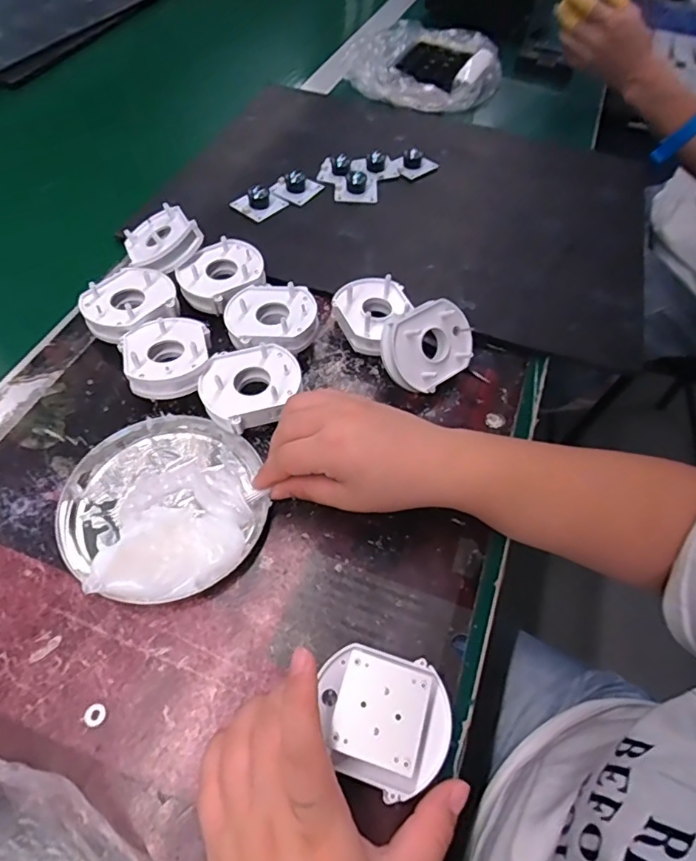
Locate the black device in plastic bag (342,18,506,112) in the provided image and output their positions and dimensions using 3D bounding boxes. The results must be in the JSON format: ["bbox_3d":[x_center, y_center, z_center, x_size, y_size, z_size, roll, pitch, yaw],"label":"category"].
[{"bbox_3d":[0.116,-0.515,0.725,0.183,0.032,0.226,24,57,13],"label":"black device in plastic bag"}]

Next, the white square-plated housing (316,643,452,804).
[{"bbox_3d":[0.018,0.139,0.254,0.067,0.019,0.058,18,56,9],"label":"white square-plated housing"}]

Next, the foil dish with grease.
[{"bbox_3d":[-0.120,0.044,0.334,0.126,0.029,0.126,2,55,-2],"label":"foil dish with grease"}]

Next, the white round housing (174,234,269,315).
[{"bbox_3d":[-0.106,-0.128,0.445,0.066,0.035,0.066,2,55,-2],"label":"white round housing"}]

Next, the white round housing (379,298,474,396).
[{"bbox_3d":[0.061,-0.064,0.398,0.071,0.023,0.059,-29,104,-19],"label":"white round housing"}]

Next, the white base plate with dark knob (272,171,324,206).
[{"bbox_3d":[-0.054,-0.257,0.542,0.040,0.022,0.043,25,57,14],"label":"white base plate with dark knob"}]

